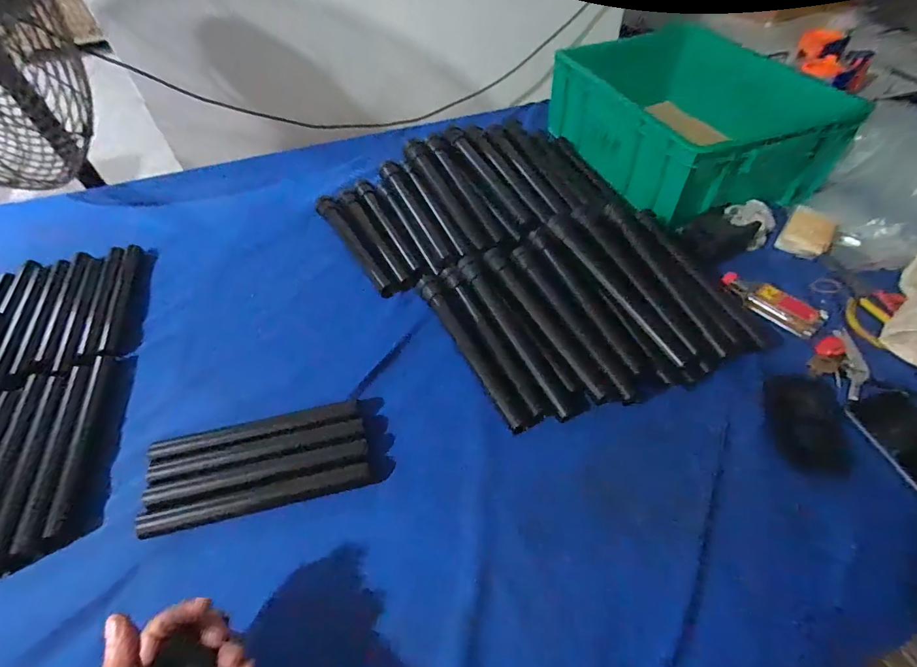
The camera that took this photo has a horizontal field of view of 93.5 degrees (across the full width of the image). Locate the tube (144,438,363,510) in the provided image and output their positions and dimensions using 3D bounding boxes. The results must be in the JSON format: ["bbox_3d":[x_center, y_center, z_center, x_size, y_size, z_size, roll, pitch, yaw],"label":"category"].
[{"bbox_3d":[-0.203,0.143,0.445,0.217,0.018,0.019,-13,54,-7],"label":"tube"}]

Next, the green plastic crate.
[{"bbox_3d":[0.379,-0.361,0.736,0.294,0.131,0.428,-17,54,-10],"label":"green plastic crate"}]

